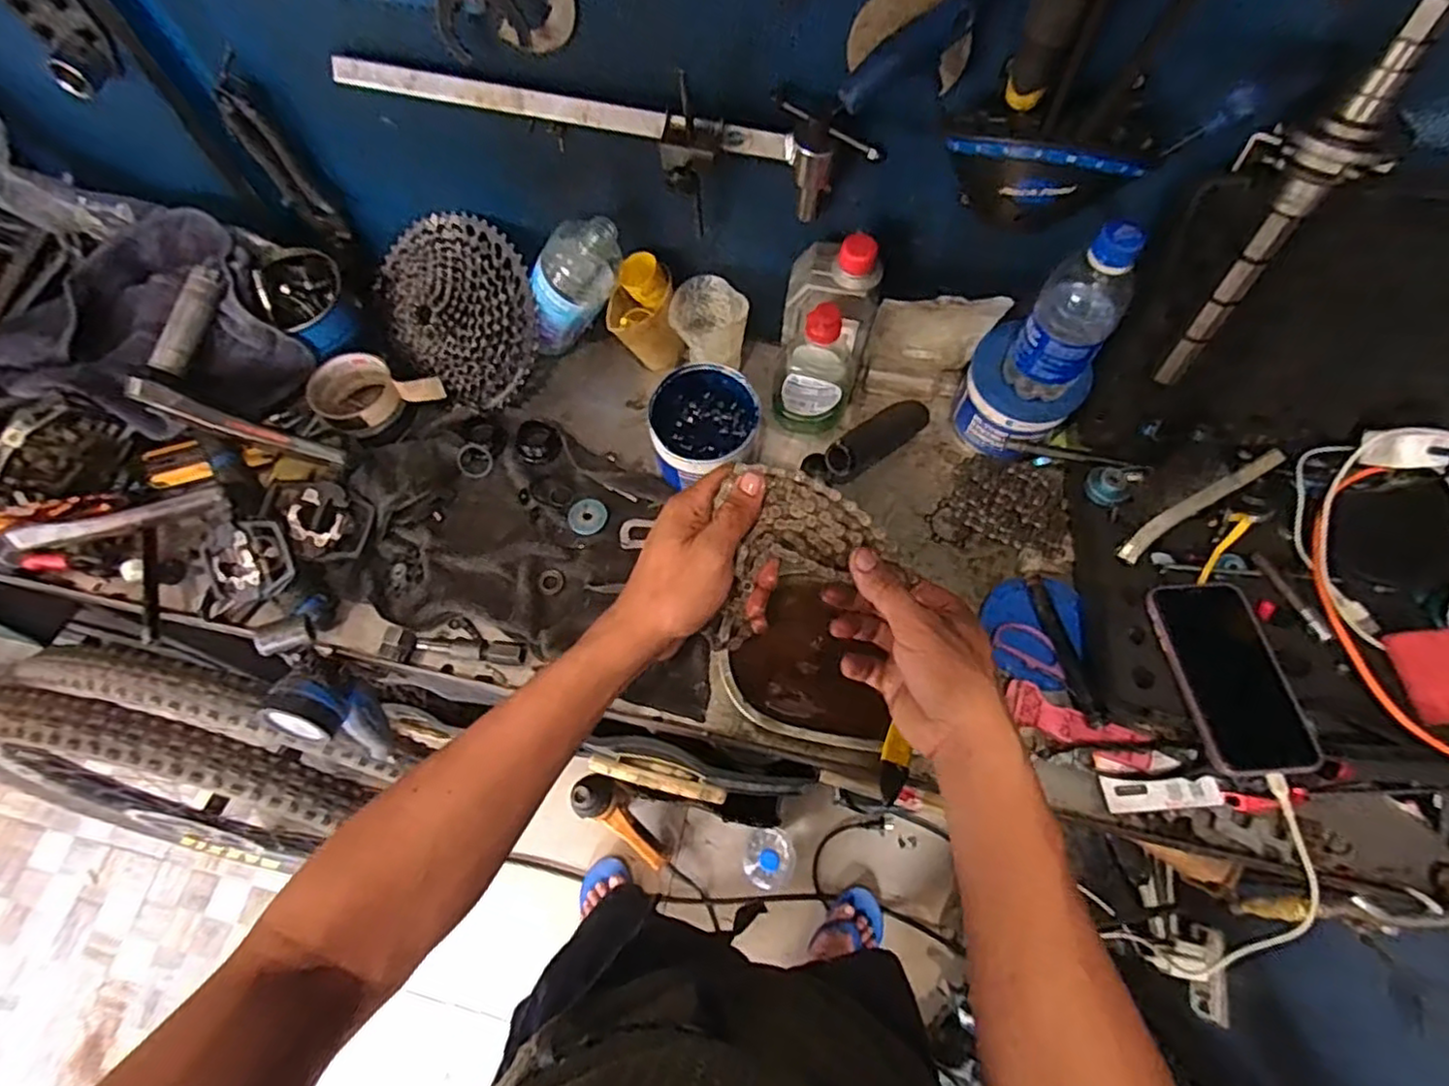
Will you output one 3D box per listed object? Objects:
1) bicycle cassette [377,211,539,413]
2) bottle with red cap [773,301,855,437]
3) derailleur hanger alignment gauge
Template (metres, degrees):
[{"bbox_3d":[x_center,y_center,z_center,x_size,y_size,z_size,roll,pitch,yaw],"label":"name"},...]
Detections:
[{"bbox_3d":[-0.271,-0.233,0.689,0.193,0.057,0.173,46,107,-3],"label":"bicycle cassette"},{"bbox_3d":[0.086,-0.161,0.645,0.075,0.164,0.044,0,67,2],"label":"bottle with red cap"},{"bbox_3d":[-0.098,-0.312,0.553,0.425,0.099,0.061,14,69,8],"label":"derailleur hanger alignment gauge"}]

